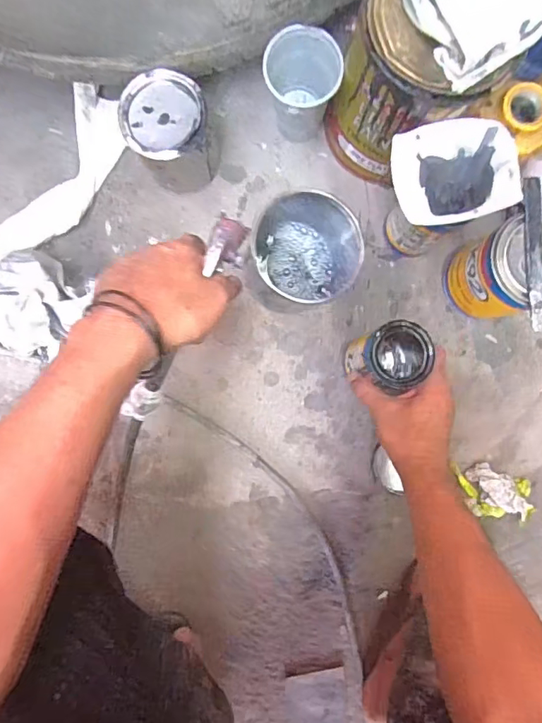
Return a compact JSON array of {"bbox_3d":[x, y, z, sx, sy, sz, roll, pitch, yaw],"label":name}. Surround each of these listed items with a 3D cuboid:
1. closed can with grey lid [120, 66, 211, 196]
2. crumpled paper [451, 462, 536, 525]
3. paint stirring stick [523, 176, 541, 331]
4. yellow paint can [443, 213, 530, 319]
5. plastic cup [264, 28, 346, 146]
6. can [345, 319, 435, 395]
[{"bbox_3d":[-0.124,-0.273,0.602,0.091,0.116,0.097,0,87,-6],"label":"closed can with grey lid"},{"bbox_3d":[0.294,0.170,0.646,0.099,0.027,0.066,9,86,-5],"label":"crumpled paper"},{"bbox_3d":[0.286,-0.118,0.537,0.021,0.008,0.164,-3,87,-6],"label":"paint stirring stick"},{"bbox_3d":[0.286,-0.107,0.604,0.097,0.136,0.096,0,87,-6],"label":"yellow paint can"},{"bbox_3d":[0.032,-0.320,0.591,0.082,0.116,0.074,5,87,-5],"label":"plastic cup"},{"bbox_3d":[0.133,-0.008,0.569,0.076,0.075,0.072,24,86,-3],"label":"can"}]

